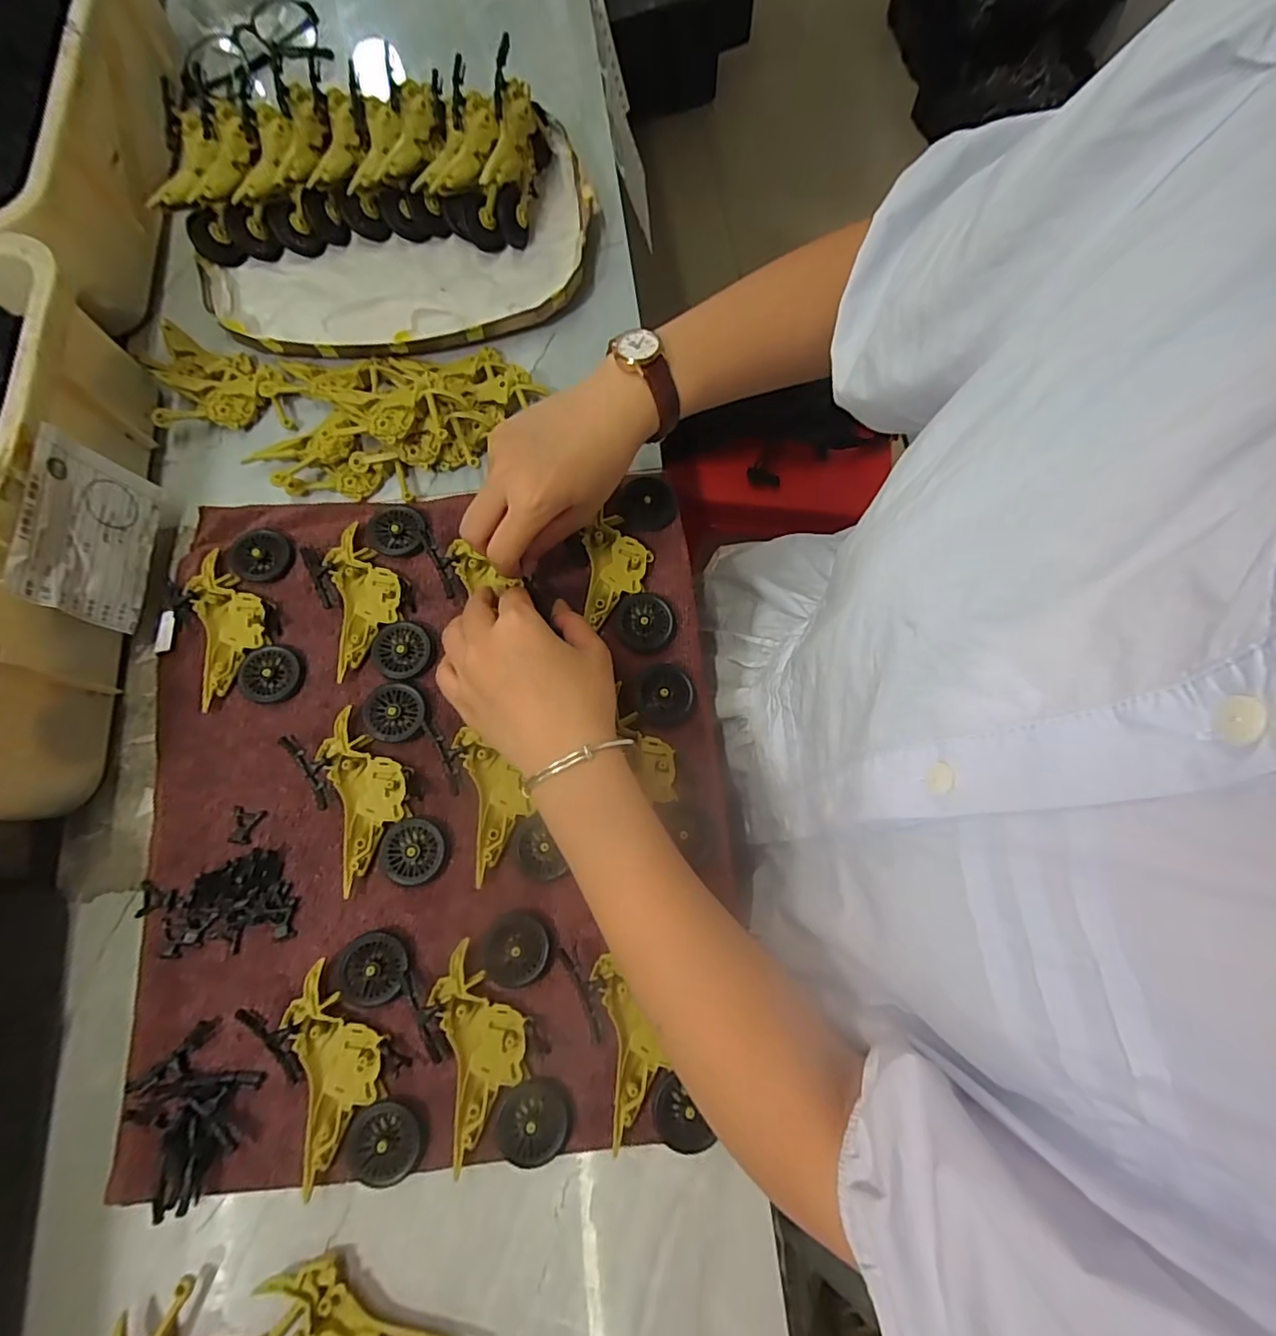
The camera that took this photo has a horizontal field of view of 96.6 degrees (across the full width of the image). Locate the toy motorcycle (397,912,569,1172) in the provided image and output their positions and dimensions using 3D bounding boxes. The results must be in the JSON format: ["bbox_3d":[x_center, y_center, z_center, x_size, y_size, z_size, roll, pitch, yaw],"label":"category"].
[{"bbox_3d":[-0.075,0.200,0.303,0.073,0.011,0.112,-18,76,-5],"label":"toy motorcycle"}]

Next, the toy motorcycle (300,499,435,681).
[{"bbox_3d":[-0.176,-0.050,0.371,0.078,0.014,0.116,-4,75,-1],"label":"toy motorcycle"}]

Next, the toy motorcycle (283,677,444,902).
[{"bbox_3d":[-0.151,0.071,0.336,0.076,0.013,0.111,-27,77,-7],"label":"toy motorcycle"}]

